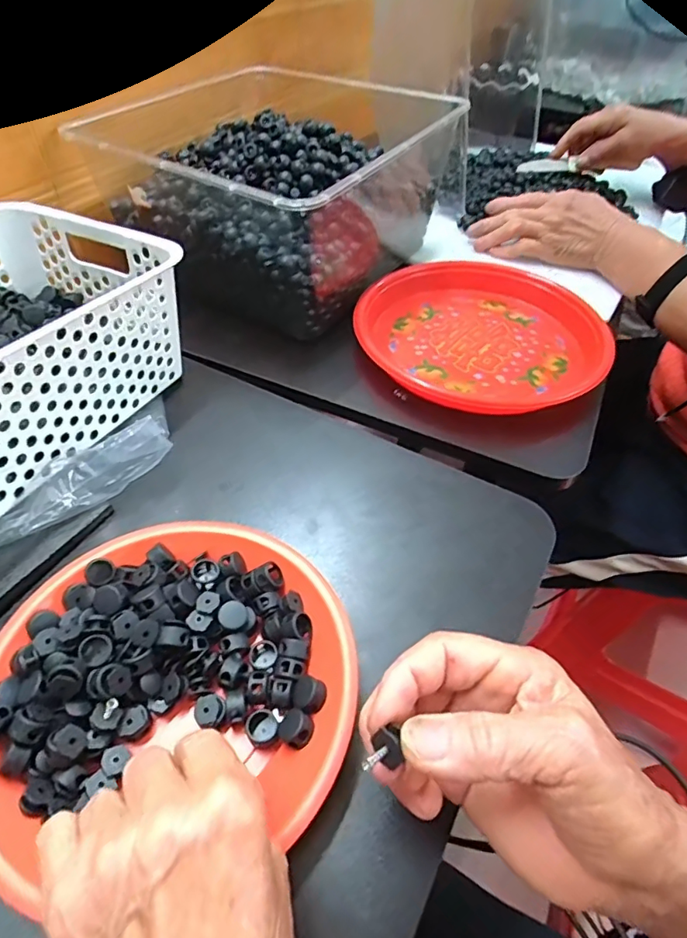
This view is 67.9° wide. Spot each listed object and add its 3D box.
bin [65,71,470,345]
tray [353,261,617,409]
[{"bbox_3d":[-0.064,-0.307,0.573,0.313,0.154,0.333,27,53,20],"label":"bin"},{"bbox_3d":[0.139,-0.138,0.507,0.226,0.047,0.230,22,52,16],"label":"tray"}]

